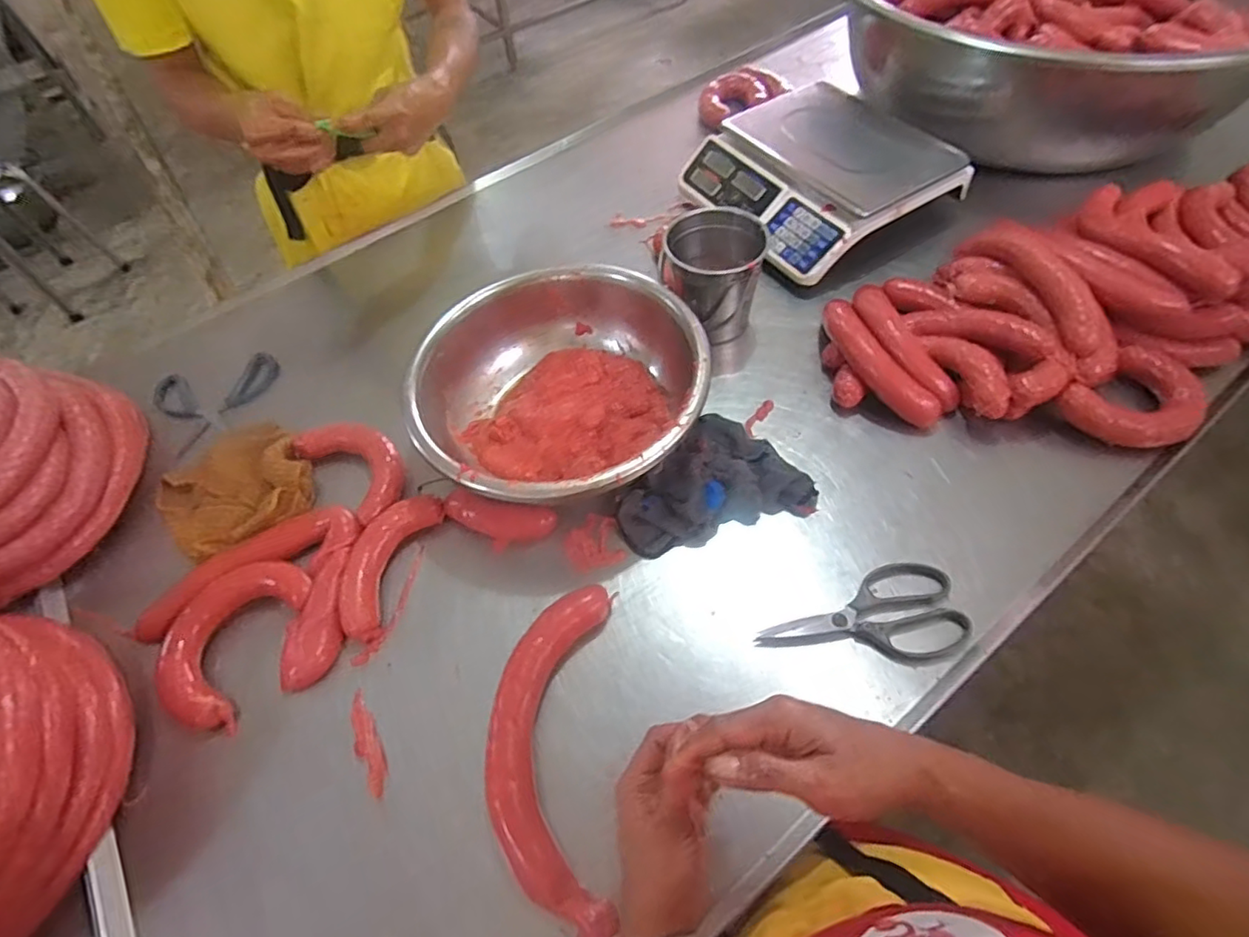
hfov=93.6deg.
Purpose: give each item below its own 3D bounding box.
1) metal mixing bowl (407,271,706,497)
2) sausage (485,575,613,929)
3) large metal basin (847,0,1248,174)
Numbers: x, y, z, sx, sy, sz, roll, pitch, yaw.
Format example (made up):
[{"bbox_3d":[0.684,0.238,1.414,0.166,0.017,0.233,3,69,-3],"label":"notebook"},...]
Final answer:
[{"bbox_3d":[-0.072,-0.085,0.720,0.319,0.125,0.325,-2,58,3],"label":"metal mixing bowl"},{"bbox_3d":[-0.075,0.251,0.562,0.102,0.035,0.274,1,58,4],"label":"sausage"},{"bbox_3d":[0.720,-0.763,1.013,0.653,0.229,0.653,-2,58,3],"label":"large metal basin"}]

